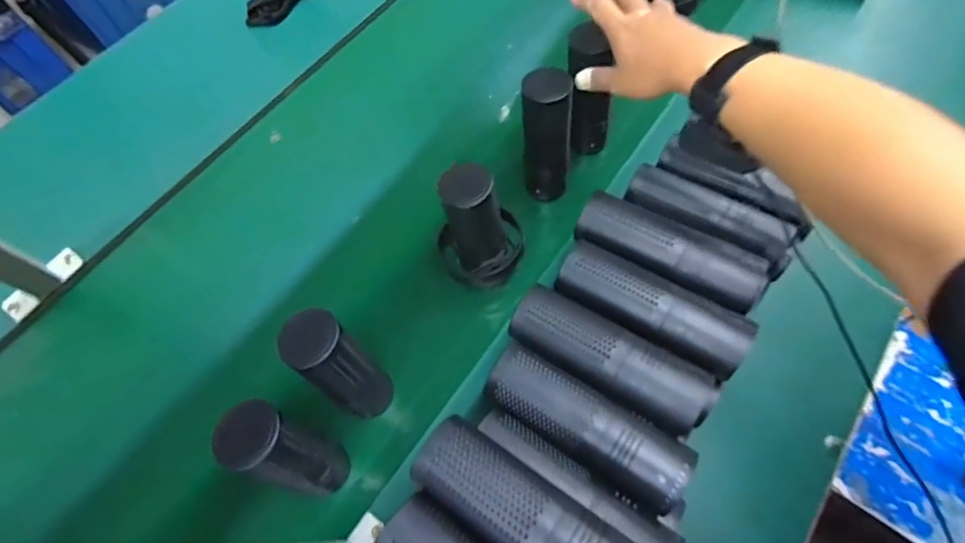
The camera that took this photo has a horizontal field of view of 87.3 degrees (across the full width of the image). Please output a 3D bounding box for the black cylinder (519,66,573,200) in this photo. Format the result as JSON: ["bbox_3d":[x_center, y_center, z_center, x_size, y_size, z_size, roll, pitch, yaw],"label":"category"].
[{"bbox_3d":[0.076,-0.155,0.598,0.057,0.172,0.046,5,63,6],"label":"black cylinder"}]

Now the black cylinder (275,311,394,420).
[{"bbox_3d":[-0.133,0.094,0.486,0.052,0.167,0.053,33,69,19],"label":"black cylinder"}]

